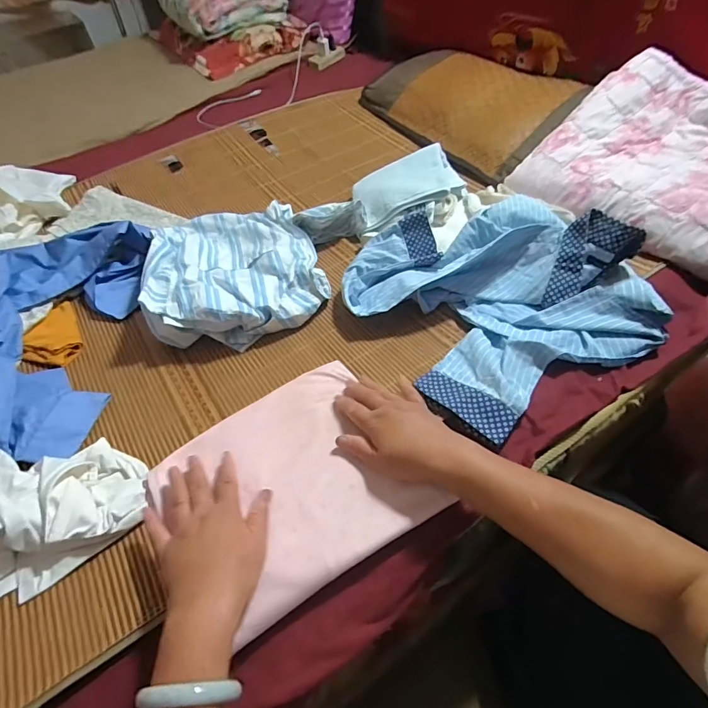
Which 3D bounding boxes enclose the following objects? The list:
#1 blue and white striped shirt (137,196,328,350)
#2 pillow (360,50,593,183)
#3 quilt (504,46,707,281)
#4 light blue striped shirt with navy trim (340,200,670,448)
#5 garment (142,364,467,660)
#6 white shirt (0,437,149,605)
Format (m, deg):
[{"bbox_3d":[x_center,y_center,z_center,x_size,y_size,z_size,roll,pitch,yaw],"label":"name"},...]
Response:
[{"bbox_3d":[-0.200,-0.155,0.725,0.261,0.079,0.319,-15,49,-8],"label":"blue and white striped shirt"},{"bbox_3d":[0.269,-0.612,1.043,0.299,0.102,0.564,-24,52,-14],"label":"pillow"},{"bbox_3d":[0.543,-0.321,0.698,0.349,0.086,0.438,-41,59,-4],"label":"quilt"},{"bbox_3d":[0.195,-0.103,0.621,0.362,0.100,0.380,-26,53,-15],"label":"light blue striped shirt with navy trim"},{"bbox_3d":[-0.077,0.135,0.483,0.259,0.029,0.248,-27,52,-18],"label":"garment"},{"bbox_3d":[-0.388,0.164,0.463,0.323,0.068,0.166,-3,49,2],"label":"white shirt"}]

